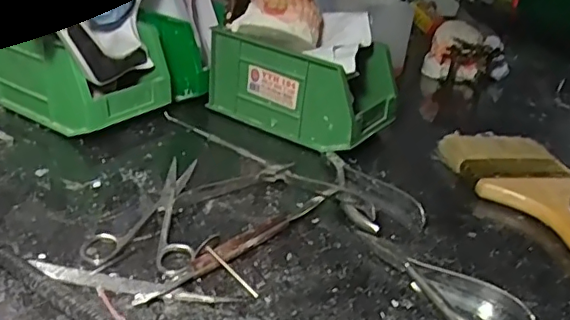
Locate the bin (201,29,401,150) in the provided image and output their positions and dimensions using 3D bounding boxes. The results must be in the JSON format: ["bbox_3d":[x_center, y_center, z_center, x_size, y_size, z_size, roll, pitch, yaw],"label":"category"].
[{"bbox_3d":[0.018,-0.077,0.566,0.166,0.085,0.094,23,32,28],"label":"bin"}]

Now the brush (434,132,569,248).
[{"bbox_3d":[0.219,0.035,0.466,0.096,0.023,0.223,-1,29,-15],"label":"brush"}]

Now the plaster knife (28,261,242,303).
[{"bbox_3d":[-0.092,0.075,0.335,0.125,0.006,0.017,9,28,4],"label":"plaster knife"}]

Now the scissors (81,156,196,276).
[{"bbox_3d":[-0.096,0.035,0.407,0.069,0.009,0.130,5,28,-5],"label":"scissors"}]

